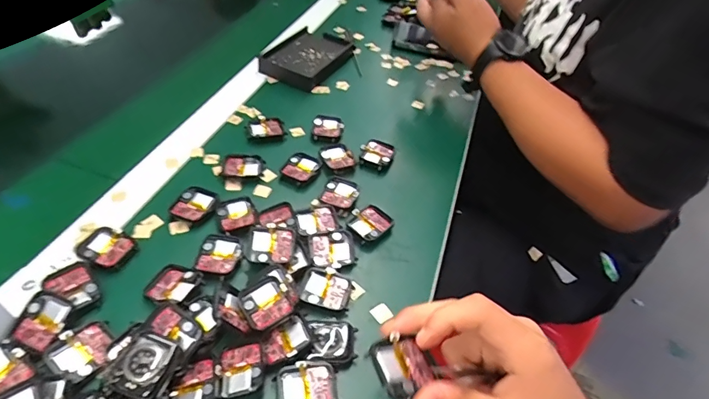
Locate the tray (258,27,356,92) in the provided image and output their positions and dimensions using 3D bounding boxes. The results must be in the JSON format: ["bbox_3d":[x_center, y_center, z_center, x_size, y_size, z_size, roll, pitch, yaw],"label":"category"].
[{"bbox_3d":[-0.075,-0.220,0.659,0.098,0.025,0.141,24,47,15],"label":"tray"}]

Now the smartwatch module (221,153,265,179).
[{"bbox_3d":[-0.124,-0.037,0.476,0.044,0.007,0.034,3,45,-5],"label":"smartwatch module"}]

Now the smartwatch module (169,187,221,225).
[{"bbox_3d":[-0.160,0.005,0.430,0.041,0.008,0.043,18,46,10],"label":"smartwatch module"}]

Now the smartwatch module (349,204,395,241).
[{"bbox_3d":[0.015,0.024,0.437,0.035,0.007,0.044,35,51,24],"label":"smartwatch module"}]

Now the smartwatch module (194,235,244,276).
[{"bbox_3d":[-0.123,0.050,0.389,0.038,0.004,0.042,12,45,4],"label":"smartwatch module"}]

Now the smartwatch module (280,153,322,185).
[{"bbox_3d":[-0.060,-0.036,0.485,0.040,0.006,0.041,26,48,17],"label":"smartwatch module"}]

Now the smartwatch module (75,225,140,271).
[{"bbox_3d":[-0.224,0.043,0.384,0.048,0.008,0.036,19,46,10],"label":"smartwatch module"}]

